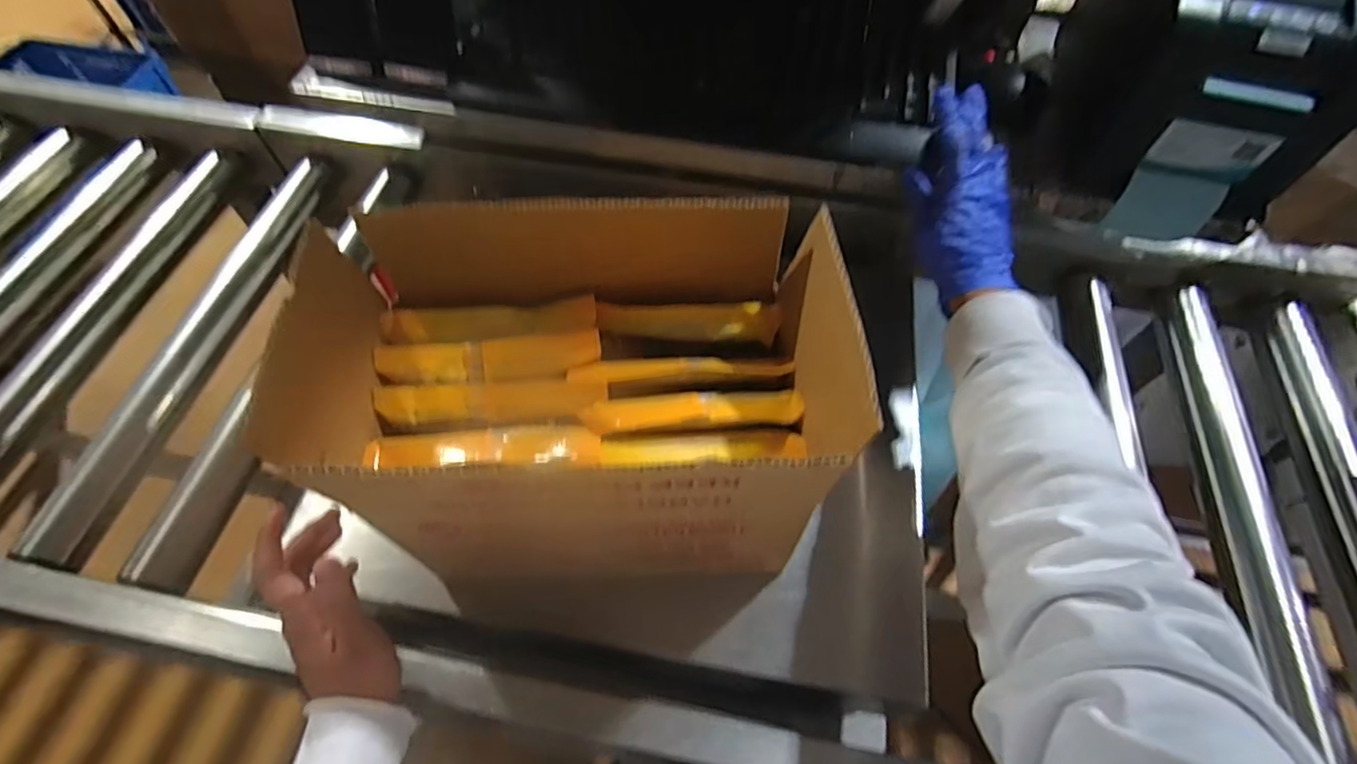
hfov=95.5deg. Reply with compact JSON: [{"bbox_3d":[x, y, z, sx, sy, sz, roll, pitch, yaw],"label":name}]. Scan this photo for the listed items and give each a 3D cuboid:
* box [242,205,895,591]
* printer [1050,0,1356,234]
[{"bbox_3d":[-0.058,0.015,0.392,0.301,0.168,0.160,-1,59,-2],"label":"box"},{"bbox_3d":[0.419,-0.270,0.500,0.159,0.165,0.214,9,59,4],"label":"printer"}]

